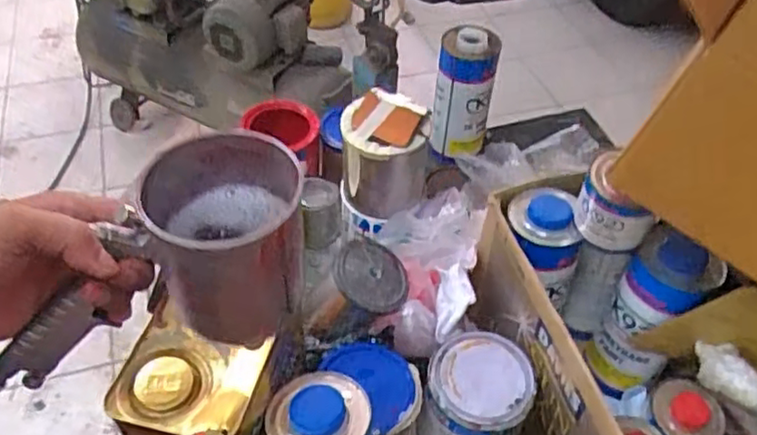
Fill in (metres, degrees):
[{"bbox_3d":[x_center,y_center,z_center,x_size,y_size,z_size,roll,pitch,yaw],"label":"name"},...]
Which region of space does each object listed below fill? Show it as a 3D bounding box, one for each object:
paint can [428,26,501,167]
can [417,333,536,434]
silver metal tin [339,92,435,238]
[{"bbox_3d":[0.123,-0.178,0.983,0.078,0.207,0.075,1,47,-1],"label":"paint can"},{"bbox_3d":[0.095,0.197,0.687,0.107,0.123,0.103,7,47,5],"label":"can"},{"bbox_3d":[0.004,-0.064,0.774,0.099,0.142,0.084,9,47,7],"label":"silver metal tin"}]

